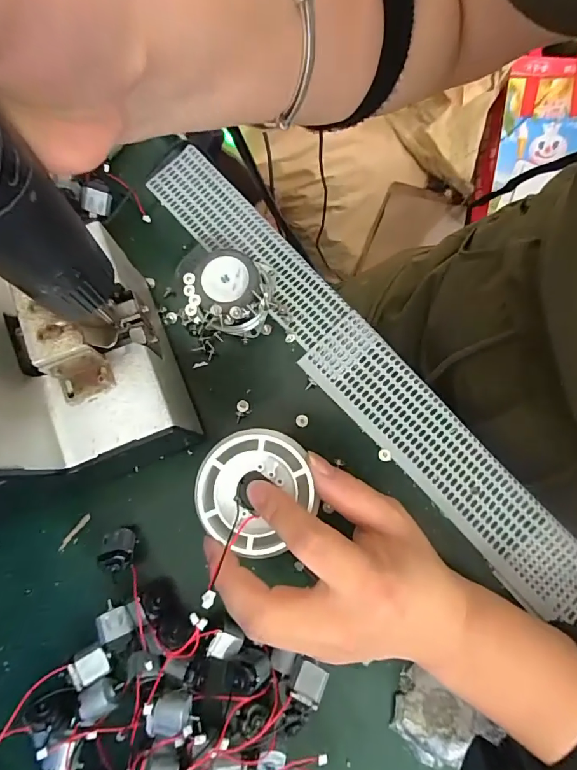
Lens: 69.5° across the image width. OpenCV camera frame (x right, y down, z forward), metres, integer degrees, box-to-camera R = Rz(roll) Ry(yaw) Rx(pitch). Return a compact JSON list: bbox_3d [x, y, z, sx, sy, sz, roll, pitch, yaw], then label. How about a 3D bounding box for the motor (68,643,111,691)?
[{"bbox_3d":[-0.116,0.165,0.248,0.022,0.014,0.017,-25,80,-4],"label":"motor"}]

